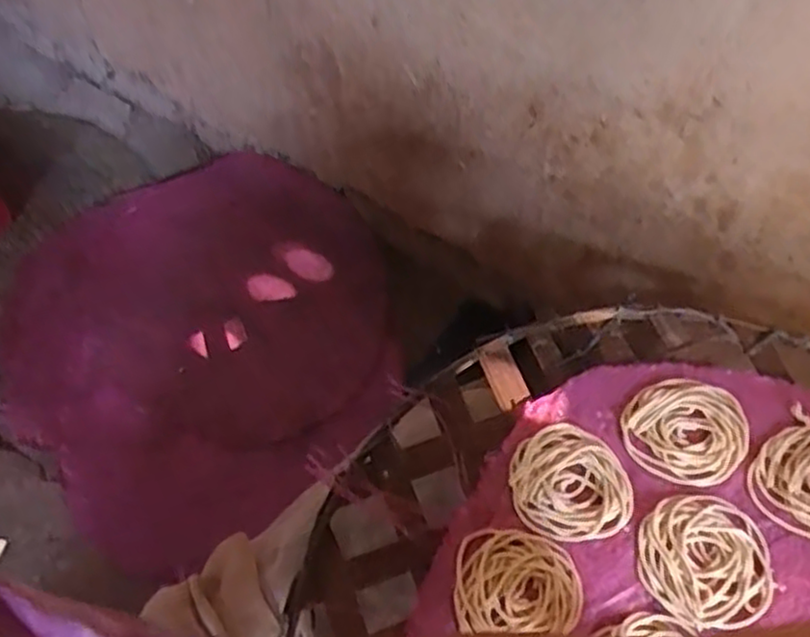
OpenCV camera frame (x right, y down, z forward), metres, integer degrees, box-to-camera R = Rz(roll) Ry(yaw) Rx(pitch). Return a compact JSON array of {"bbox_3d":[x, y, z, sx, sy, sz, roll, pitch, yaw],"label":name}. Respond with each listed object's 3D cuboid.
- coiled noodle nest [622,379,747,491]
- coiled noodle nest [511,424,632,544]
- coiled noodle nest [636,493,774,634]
[{"bbox_3d":[0.171,0.068,0.441,0.074,0.006,0.065,-22,59,-12],"label":"coiled noodle nest"},{"bbox_3d":[0.095,0.093,0.423,0.066,0.006,0.066,-1,57,1],"label":"coiled noodle nest"},{"bbox_3d":[0.164,0.130,0.400,0.070,0.008,0.065,-3,57,0],"label":"coiled noodle nest"}]

